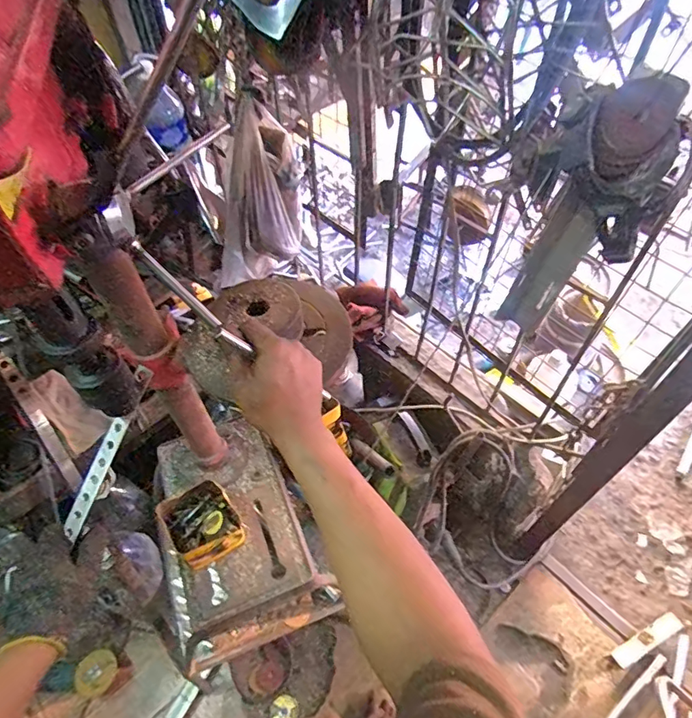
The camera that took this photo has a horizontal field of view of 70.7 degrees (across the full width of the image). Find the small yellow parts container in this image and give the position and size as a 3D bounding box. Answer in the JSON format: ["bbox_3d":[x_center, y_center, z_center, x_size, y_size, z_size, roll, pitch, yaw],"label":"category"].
[{"bbox_3d":[-0.271,0.320,0.939,0.119,0.096,0.128,-36,60,-24],"label":"small yellow parts container"}]

